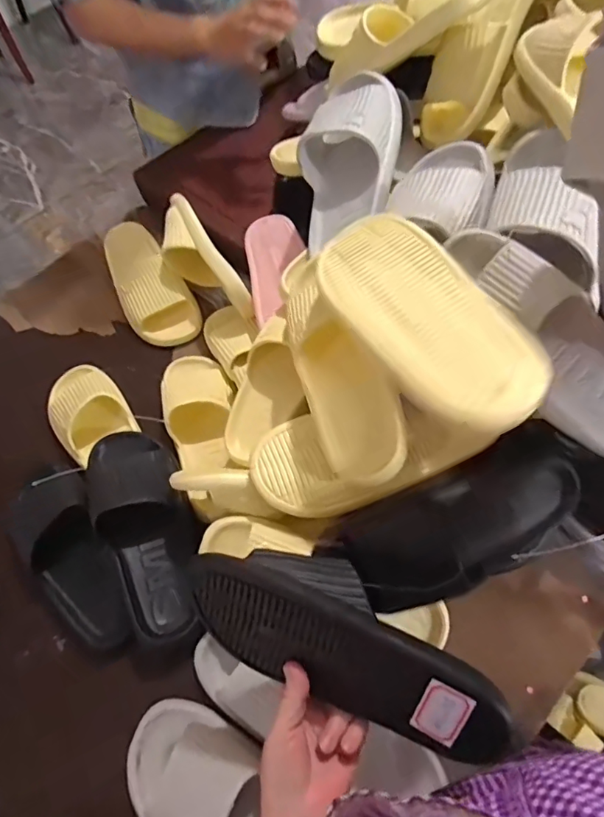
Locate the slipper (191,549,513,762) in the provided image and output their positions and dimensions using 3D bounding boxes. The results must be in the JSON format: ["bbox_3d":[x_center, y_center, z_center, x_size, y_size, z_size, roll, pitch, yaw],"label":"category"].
[{"bbox_3d":[0.034,0.193,0.433,0.268,0.109,0.078,24,25,10],"label":"slipper"}]

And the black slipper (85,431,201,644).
[{"bbox_3d":[-0.186,0.136,0.613,0.112,0.072,0.270,-26,63,-10],"label":"black slipper"}]

